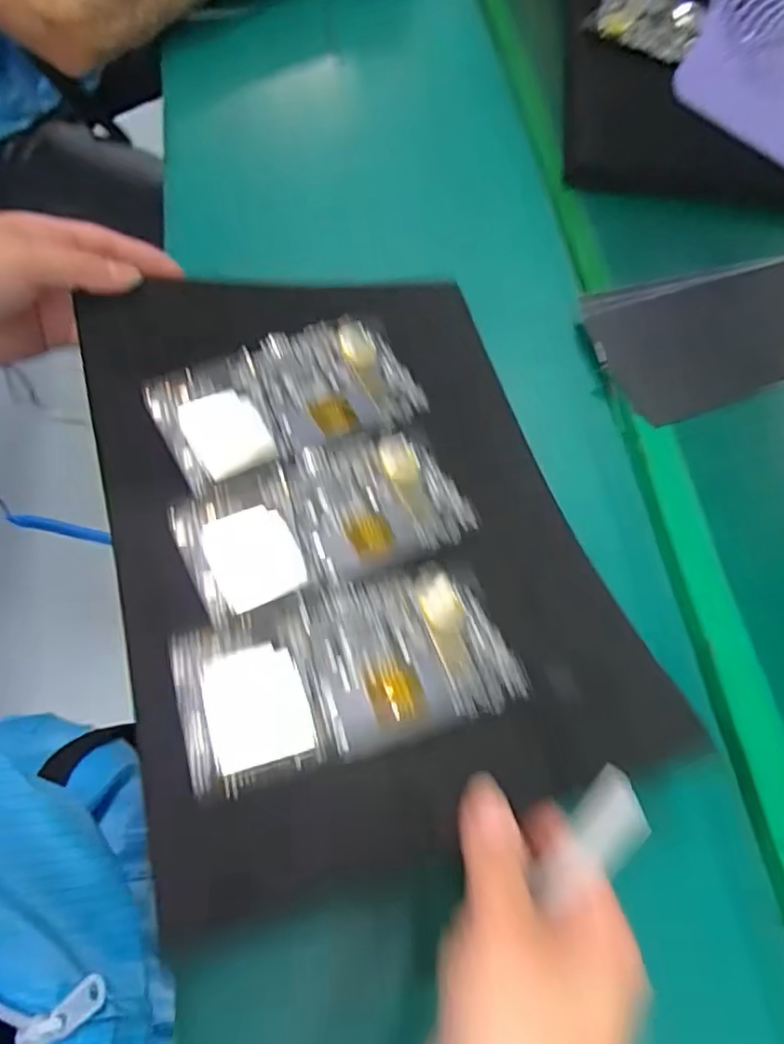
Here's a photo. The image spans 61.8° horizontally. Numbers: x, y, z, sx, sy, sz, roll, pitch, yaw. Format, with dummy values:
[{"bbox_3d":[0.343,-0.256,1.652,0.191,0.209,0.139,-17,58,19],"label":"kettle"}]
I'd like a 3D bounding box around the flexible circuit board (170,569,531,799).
[{"bbox_3d":[-0.020,0.068,0.307,0.151,0.009,0.082,-12,56,-18],"label":"flexible circuit board"}]

